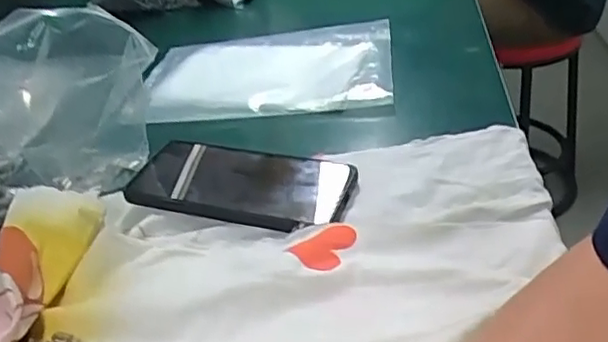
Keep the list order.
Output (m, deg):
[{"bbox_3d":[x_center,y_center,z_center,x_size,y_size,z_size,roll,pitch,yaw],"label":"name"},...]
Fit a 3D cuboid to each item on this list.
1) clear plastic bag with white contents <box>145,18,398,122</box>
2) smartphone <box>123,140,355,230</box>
[{"bbox_3d":[-0.041,-0.102,0.666,0.258,0.021,0.174,-5,34,10],"label":"clear plastic bag with white contents"},{"bbox_3d":[-0.050,0.007,0.477,0.165,0.016,0.076,4,34,17],"label":"smartphone"}]

